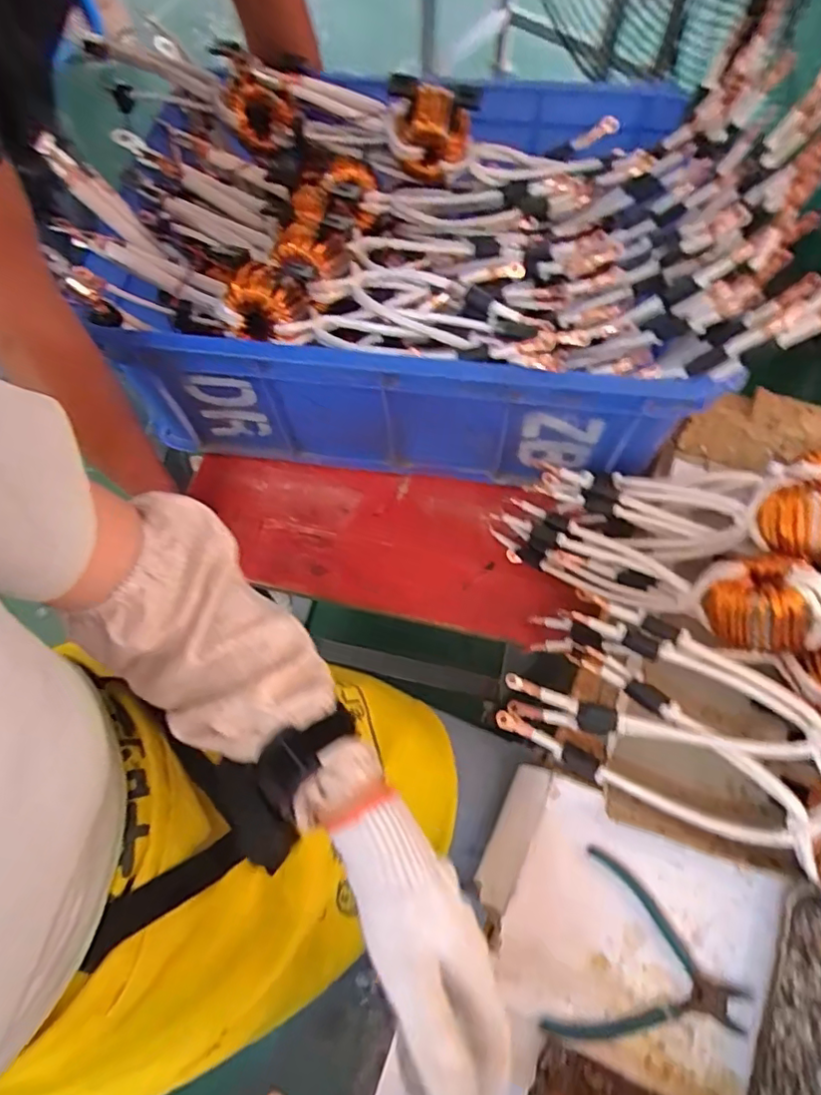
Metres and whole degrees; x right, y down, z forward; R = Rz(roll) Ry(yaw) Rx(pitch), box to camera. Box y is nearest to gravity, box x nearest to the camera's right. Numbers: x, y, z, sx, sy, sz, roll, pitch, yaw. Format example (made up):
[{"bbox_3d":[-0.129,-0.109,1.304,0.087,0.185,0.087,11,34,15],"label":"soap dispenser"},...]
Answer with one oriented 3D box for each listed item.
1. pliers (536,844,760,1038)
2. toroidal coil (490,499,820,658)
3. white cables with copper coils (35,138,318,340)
[{"bbox_3d":[0.179,0.313,0.424,0.130,0.012,0.123,21,69,10],"label":"pliers"},{"bbox_3d":[0.262,0.034,0.498,0.444,0.077,0.071,15,62,40],"label":"toroidal coil"},{"bbox_3d":[-0.227,-0.280,0.557,0.279,0.088,0.074,24,70,11],"label":"white cables with copper coils"}]

